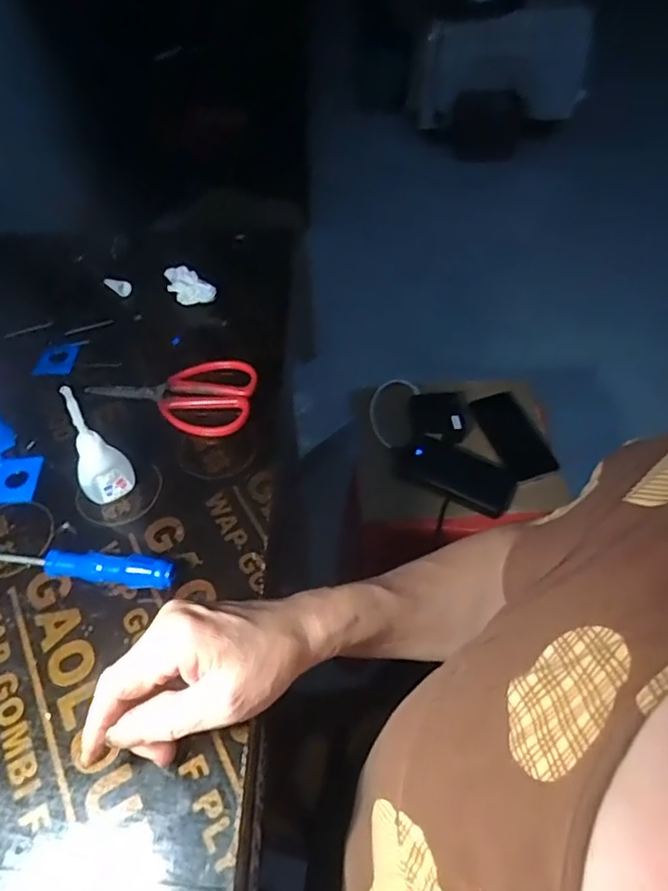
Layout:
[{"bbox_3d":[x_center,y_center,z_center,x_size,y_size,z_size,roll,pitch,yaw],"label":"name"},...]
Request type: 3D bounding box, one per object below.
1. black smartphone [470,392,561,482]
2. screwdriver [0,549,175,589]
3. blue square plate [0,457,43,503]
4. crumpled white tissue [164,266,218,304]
[{"bbox_3d":[0.280,-0.016,0.904,0.088,0.013,0.164,-12,51,-18],"label":"black smartphone"},{"bbox_3d":[-0.180,0.079,0.400,0.151,0.019,0.020,7,52,7],"label":"screwdriver"},{"bbox_3d":[-0.246,0.026,0.455,0.035,0.004,0.045,-6,51,-3],"label":"blue square plate"},{"bbox_3d":[-0.145,-0.154,0.580,0.061,0.034,0.018,27,56,21],"label":"crumpled white tissue"}]

